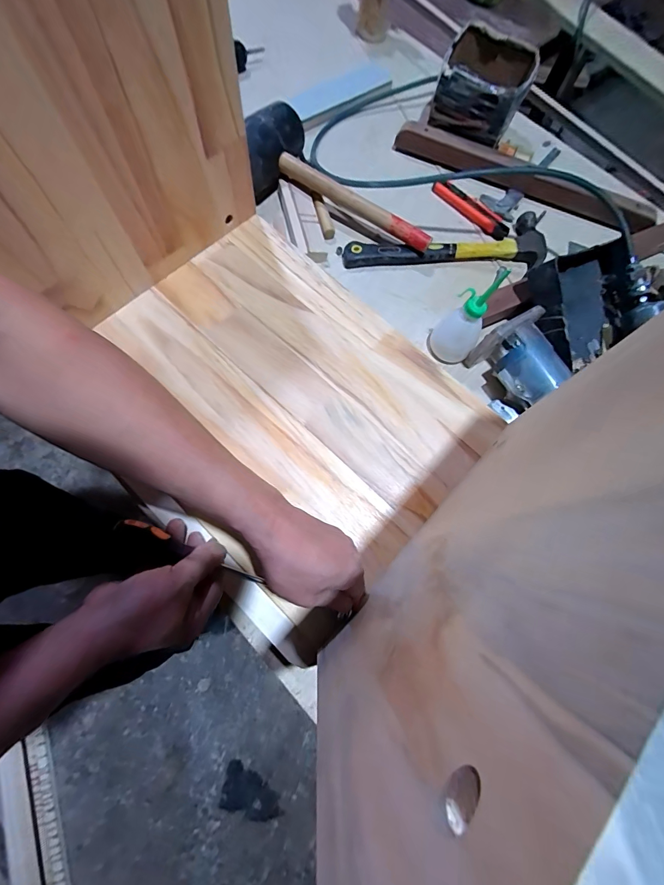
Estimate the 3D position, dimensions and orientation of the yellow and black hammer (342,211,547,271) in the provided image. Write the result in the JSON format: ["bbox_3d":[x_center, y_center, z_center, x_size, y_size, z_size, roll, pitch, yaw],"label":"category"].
[{"bbox_3d":[0.186,-0.329,0.588,0.333,0.031,0.093,0,73,-4],"label":"yellow and black hammer"}]

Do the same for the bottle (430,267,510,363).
[{"bbox_3d":[0.179,-0.164,0.485,0.062,0.122,0.061,32,74,6],"label":"bottle"}]

